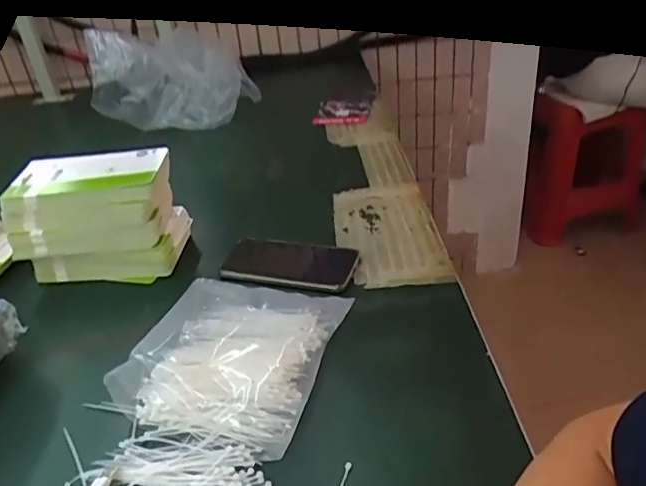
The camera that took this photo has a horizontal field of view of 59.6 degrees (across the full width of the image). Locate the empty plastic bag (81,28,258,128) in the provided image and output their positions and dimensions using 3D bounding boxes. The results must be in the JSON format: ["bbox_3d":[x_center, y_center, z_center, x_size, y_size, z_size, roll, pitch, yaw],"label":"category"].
[{"bbox_3d":[-0.280,-0.305,1.045,0.295,0.066,0.183,0,76,-9],"label":"empty plastic bag"}]

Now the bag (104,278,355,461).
[{"bbox_3d":[-0.091,0.103,0.558,0.192,0.035,0.195,8,35,21],"label":"bag"}]

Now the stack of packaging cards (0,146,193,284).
[{"bbox_3d":[-0.269,-0.027,0.691,0.171,0.135,0.119,1,33,10],"label":"stack of packaging cards"}]

